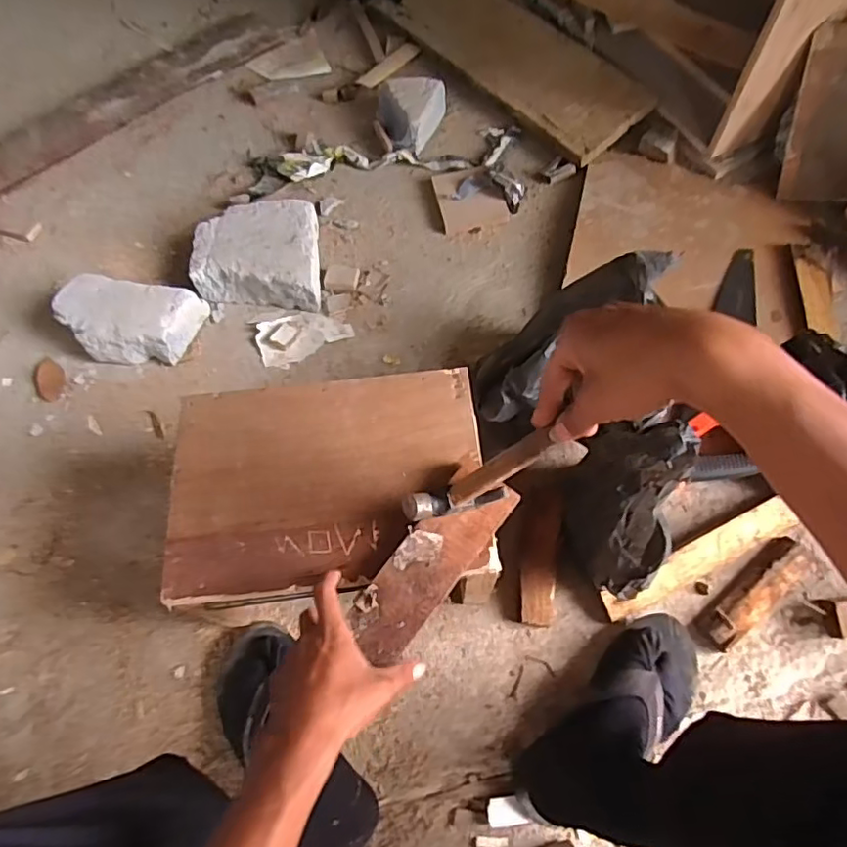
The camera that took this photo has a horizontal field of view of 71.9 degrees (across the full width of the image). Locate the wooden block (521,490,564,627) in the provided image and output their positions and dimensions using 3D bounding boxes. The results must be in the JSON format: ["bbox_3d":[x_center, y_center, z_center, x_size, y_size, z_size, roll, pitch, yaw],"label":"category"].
[{"bbox_3d":[0.151,0.174,0.757,0.048,0.028,0.167,6,66,6],"label":"wooden block"}]

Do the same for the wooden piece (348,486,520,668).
[{"bbox_3d":[0.010,0.128,0.540,0.064,0.013,0.188,41,75,18],"label":"wooden piece"}]

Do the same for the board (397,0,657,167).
[{"bbox_3d":[0.155,-0.766,1.185,0.186,0.027,0.674,-40,67,0],"label":"board"}]

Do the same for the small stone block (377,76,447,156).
[{"bbox_3d":[-0.021,-0.580,1.101,0.128,0.065,0.140,-3,66,1],"label":"small stone block"}]

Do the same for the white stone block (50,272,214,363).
[{"bbox_3d":[-0.465,-0.160,0.920,0.211,0.068,0.121,6,66,6],"label":"white stone block"}]

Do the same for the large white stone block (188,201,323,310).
[{"bbox_3d":[-0.271,-0.280,0.968,0.205,0.063,0.186,-1,66,3],"label":"large white stone block"}]

